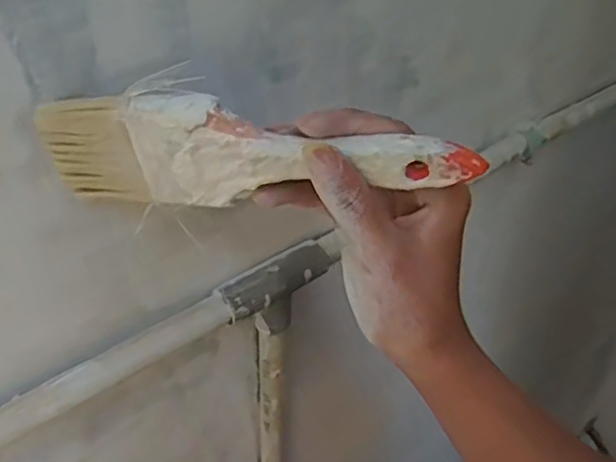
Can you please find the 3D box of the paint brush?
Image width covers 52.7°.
[{"bbox_3d":[-0.027,-0.036,0.299,0.207,0.059,0.012,4,38,10],"label":"paint brush"}]

